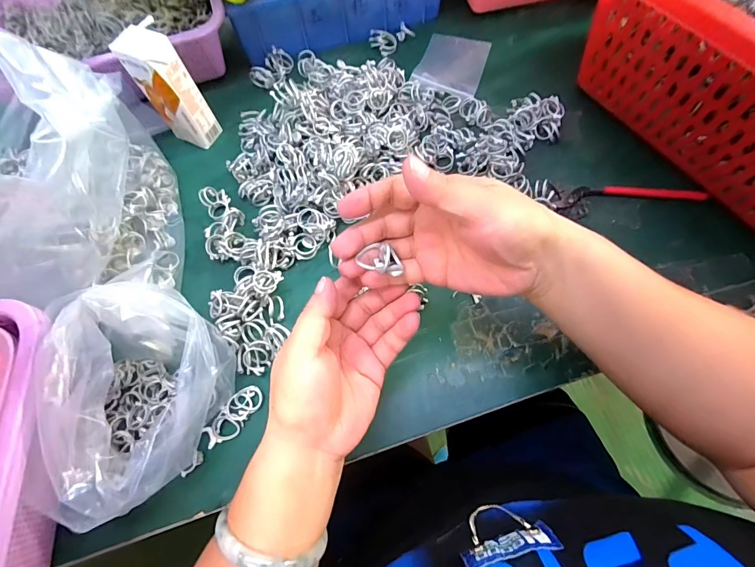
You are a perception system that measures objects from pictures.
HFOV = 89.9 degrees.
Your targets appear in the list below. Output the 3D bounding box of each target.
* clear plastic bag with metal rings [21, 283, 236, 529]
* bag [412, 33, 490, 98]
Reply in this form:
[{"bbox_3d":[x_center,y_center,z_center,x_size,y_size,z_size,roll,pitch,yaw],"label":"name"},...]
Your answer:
[{"bbox_3d":[-0.182,0.085,0.293,0.107,0.097,0.158,-4,66,1],"label":"clear plastic bag with metal rings"},{"bbox_3d":[0.097,-0.286,0.495,0.081,0.010,0.126,17,61,8],"label":"bag"}]

